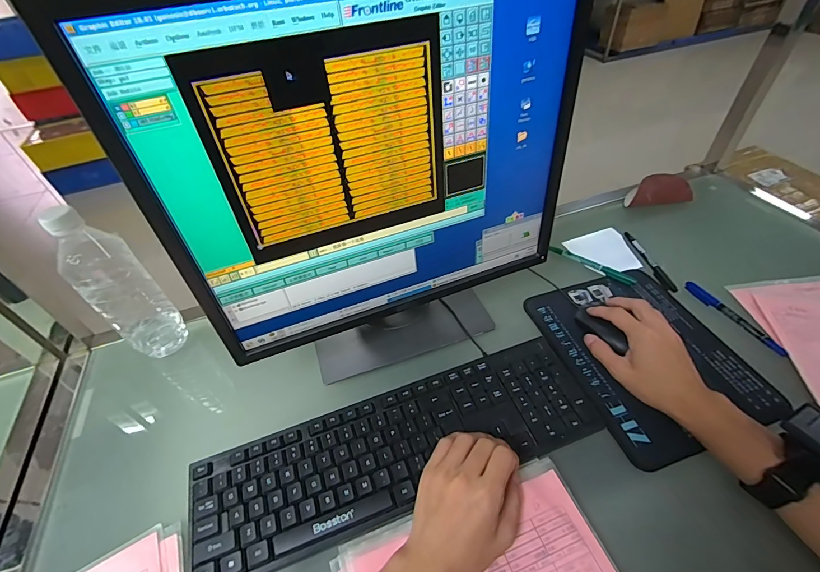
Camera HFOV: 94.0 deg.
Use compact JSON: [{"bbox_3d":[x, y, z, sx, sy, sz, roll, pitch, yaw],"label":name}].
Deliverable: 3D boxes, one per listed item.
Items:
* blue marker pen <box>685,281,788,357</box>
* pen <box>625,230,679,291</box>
[{"bbox_3d":[0.433,0.040,0.514,0.017,0.010,0.137,-20,48,-14],"label":"blue marker pen"},{"bbox_3d":[0.374,-0.043,0.597,0.015,0.012,0.137,-7,46,-2],"label":"pen"}]

